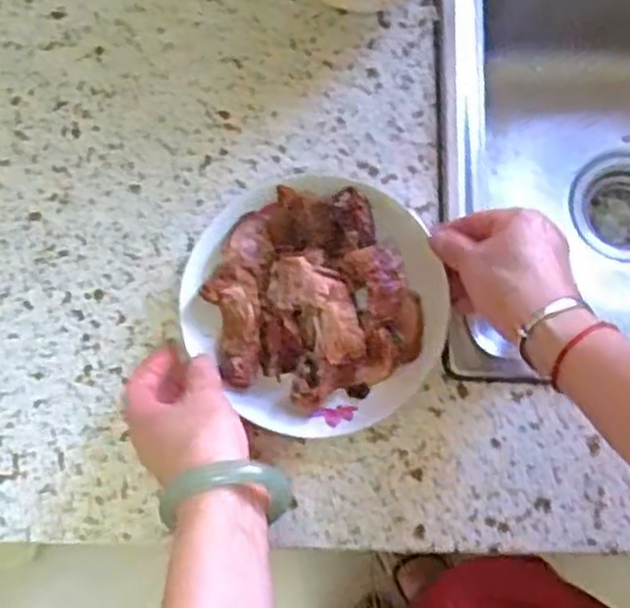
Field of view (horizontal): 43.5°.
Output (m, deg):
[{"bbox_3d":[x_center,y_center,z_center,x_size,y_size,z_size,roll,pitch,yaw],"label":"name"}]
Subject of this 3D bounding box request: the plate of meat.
[{"bbox_3d":[-0.001,-0.002,0.517,0.163,0.036,0.166,0,77,1],"label":"plate of meat"}]

